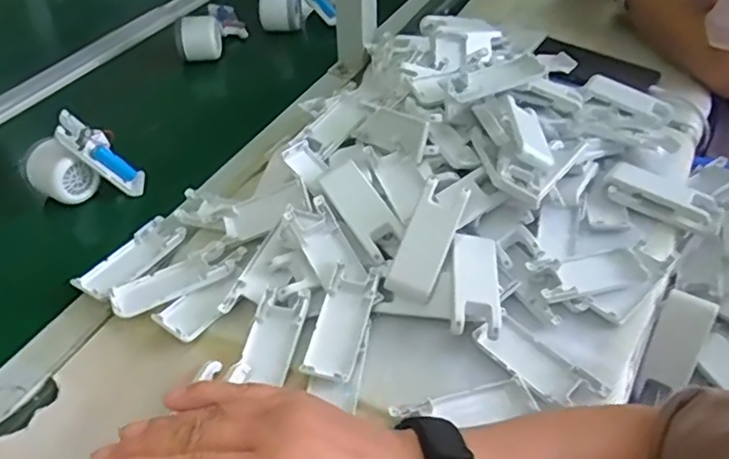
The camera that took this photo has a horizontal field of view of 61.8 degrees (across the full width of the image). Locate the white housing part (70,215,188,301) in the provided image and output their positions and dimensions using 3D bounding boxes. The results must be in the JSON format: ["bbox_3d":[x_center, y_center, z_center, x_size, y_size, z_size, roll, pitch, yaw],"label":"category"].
[{"bbox_3d":[-0.217,0.026,0.571,0.043,0.012,0.106,23,49,23],"label":"white housing part"}]

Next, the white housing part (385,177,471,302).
[{"bbox_3d":[0.055,0.009,0.525,0.040,0.014,0.103,21,84,21],"label":"white housing part"}]

